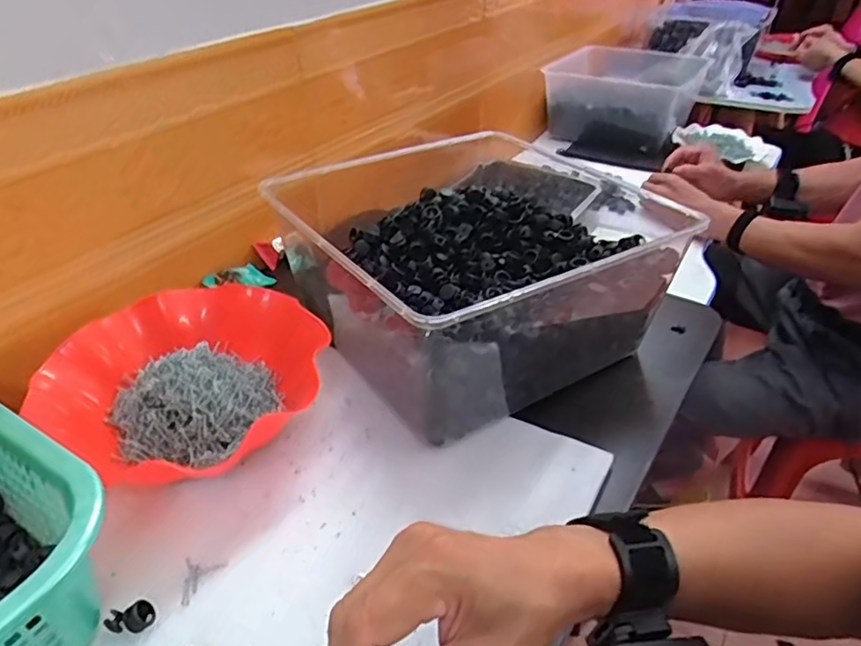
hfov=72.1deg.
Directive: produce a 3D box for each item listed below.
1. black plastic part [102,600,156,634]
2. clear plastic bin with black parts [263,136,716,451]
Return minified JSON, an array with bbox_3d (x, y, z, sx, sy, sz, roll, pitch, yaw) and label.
[{"bbox_3d":[-0.186,0.181,0.365,0.028,0.010,0.015,1,37,2],"label":"black plastic part"},{"bbox_3d":[0.032,-0.057,0.570,0.281,0.150,0.299,-22,42,-27],"label":"clear plastic bin with black parts"}]

